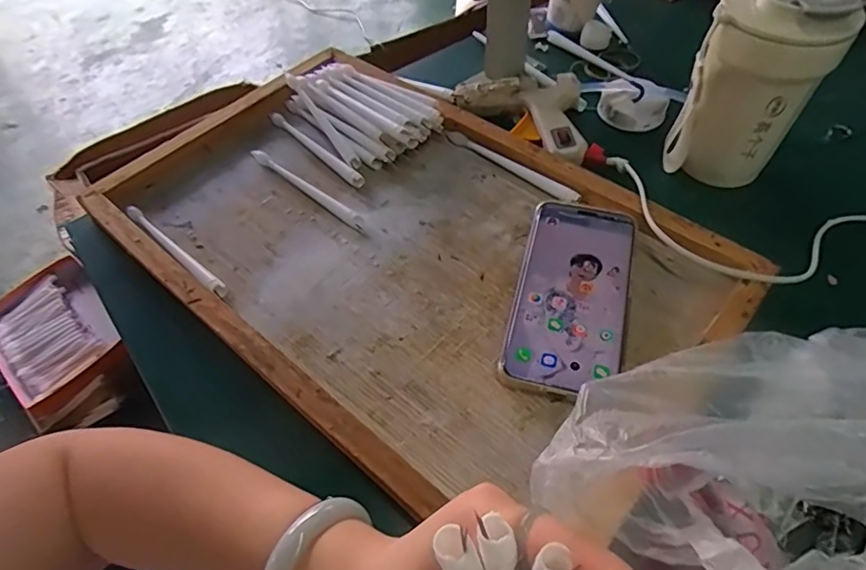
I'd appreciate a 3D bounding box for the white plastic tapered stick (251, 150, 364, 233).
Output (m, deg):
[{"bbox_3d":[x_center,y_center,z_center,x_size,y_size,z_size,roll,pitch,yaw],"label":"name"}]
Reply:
[{"bbox_3d":[-0.110,-0.087,0.478,0.146,0.010,0.016,35,60,26],"label":"white plastic tapered stick"}]

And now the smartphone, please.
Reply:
[{"bbox_3d":[0.101,0.004,0.391,0.075,0.005,0.163,12,56,12],"label":"smartphone"}]

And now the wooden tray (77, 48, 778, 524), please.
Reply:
[{"bbox_3d":[-0.030,-0.043,0.429,0.452,0.028,0.294,33,59,25],"label":"wooden tray"}]

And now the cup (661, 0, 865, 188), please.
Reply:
[{"bbox_3d":[0.251,-0.154,0.426,0.087,0.153,0.075,32,60,25],"label":"cup"}]

